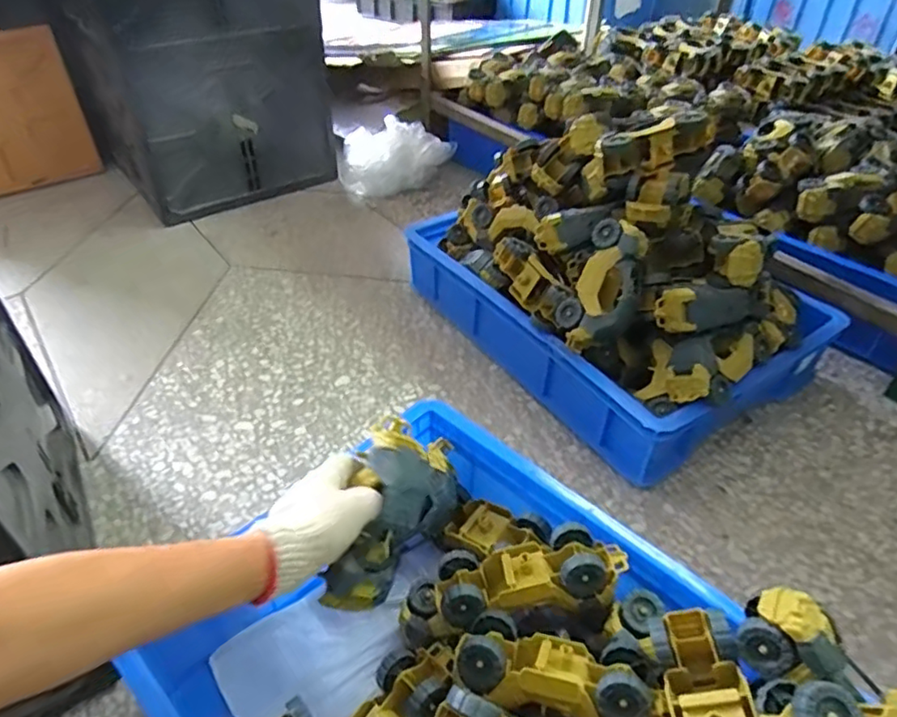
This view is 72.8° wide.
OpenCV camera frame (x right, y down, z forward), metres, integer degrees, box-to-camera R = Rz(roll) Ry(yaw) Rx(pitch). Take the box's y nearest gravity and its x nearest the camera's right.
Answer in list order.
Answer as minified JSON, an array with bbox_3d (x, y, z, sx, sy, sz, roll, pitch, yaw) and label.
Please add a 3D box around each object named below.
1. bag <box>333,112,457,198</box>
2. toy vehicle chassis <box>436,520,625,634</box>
[{"bbox_3d":[-0.121,-0.461,1.386,0.260,0.129,0.140,-7,41,-9],"label":"bag"},{"bbox_3d":[0.074,0.196,0.553,0.170,0.047,0.074,-5,41,-6],"label":"toy vehicle chassis"}]

